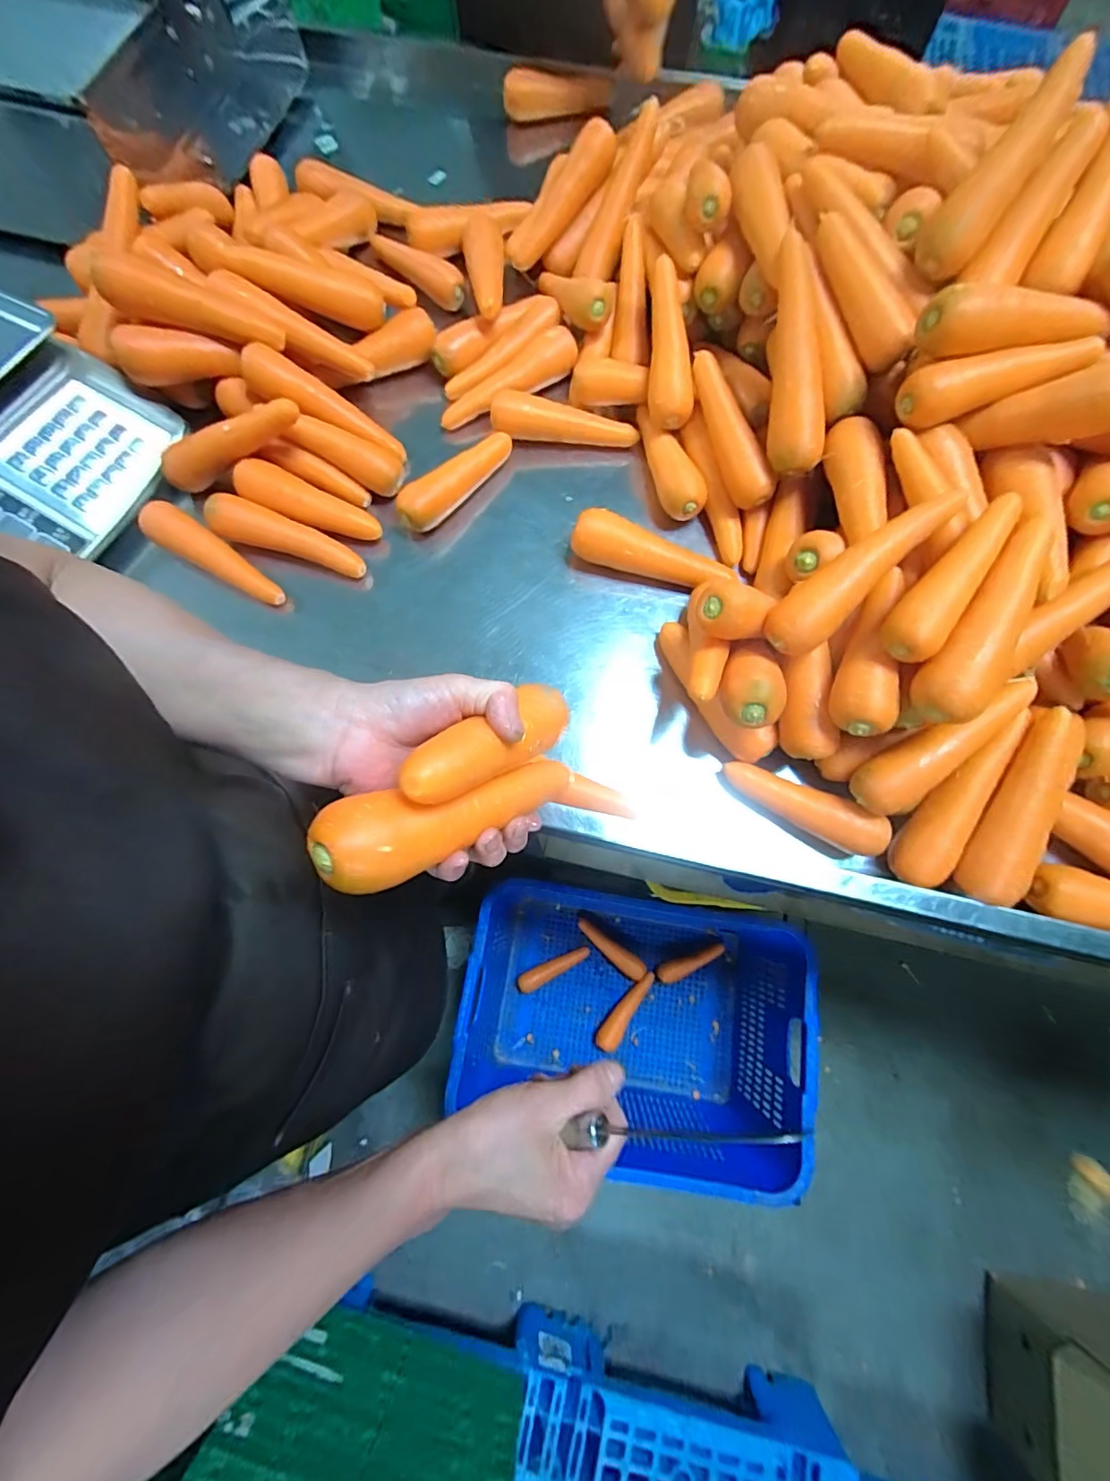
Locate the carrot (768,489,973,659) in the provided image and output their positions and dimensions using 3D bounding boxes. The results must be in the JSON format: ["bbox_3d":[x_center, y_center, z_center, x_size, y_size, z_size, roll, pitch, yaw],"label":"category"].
[{"bbox_3d":[0.250,-0.137,0.413,0.176,0.037,0.045,-39,78,4],"label":"carrot"}]

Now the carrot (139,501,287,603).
[{"bbox_3d":[-0.368,-0.197,0.549,0.172,0.034,0.042,34,77,9],"label":"carrot"}]

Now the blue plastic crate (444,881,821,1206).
[{"bbox_3d":[0.147,0.523,0.997,0.612,0.327,0.421,8,74,2],"label":"blue plastic crate"}]

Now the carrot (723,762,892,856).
[{"bbox_3d":[0.225,0.056,0.463,0.141,0.033,0.034,31,77,8],"label":"carrot"}]

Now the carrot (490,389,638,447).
[{"bbox_3d":[0.012,-0.380,0.610,0.171,0.035,0.043,5,74,1],"label":"carrot"}]

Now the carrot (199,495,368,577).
[{"bbox_3d":[-0.292,-0.220,0.556,0.173,0.034,0.042,19,75,5],"label":"carrot"}]

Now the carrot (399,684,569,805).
[{"bbox_3d":[-0.036,0.001,0.300,0.037,0.145,0.031,42,121,10],"label":"carrot"}]

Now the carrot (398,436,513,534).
[{"bbox_3d":[-0.106,-0.291,0.578,0.159,0.045,0.043,-41,78,-11],"label":"carrot"}]

